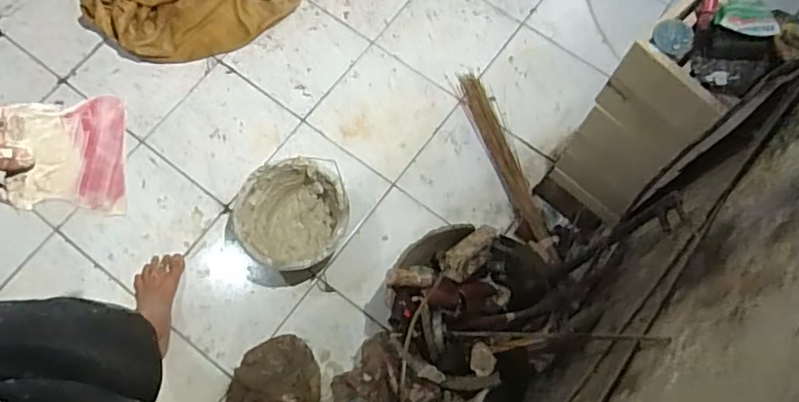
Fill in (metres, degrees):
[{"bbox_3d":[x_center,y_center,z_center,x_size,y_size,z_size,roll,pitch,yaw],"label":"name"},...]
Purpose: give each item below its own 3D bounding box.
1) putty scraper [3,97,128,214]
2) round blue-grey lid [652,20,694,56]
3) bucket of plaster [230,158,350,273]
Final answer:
[{"bbox_3d":[-0.332,-0.045,0.572,0.015,0.105,0.115,10,101,41],"label":"putty scraper"},{"bbox_3d":[0.428,-0.256,0.887,0.058,0.019,0.051,42,78,12],"label":"round blue-grey lid"},{"bbox_3d":[-0.239,0.049,1.335,0.239,0.174,0.238,0,73,1],"label":"bucket of plaster"}]

